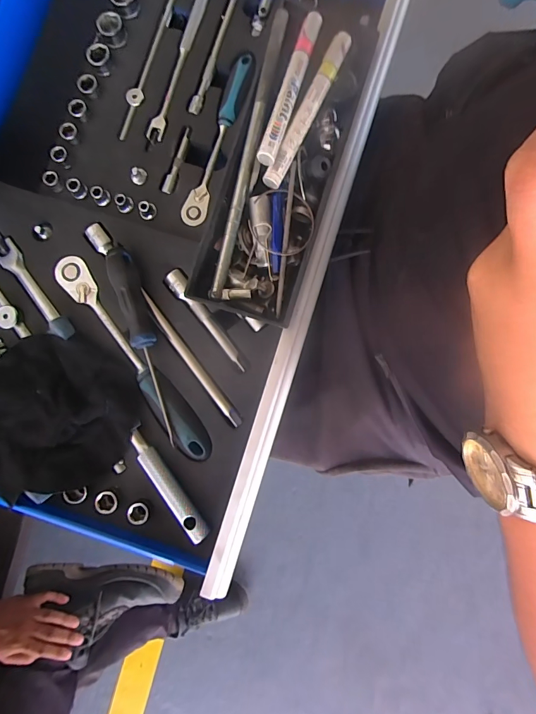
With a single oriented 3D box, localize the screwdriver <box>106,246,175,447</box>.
[{"bbox_3d":[-0.116,-0.010,0.351,0.025,0.025,0.190,-17,87,-2],"label":"screwdriver"}]

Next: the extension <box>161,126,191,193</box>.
[{"bbox_3d":[-0.093,-0.203,0.386,0.012,0.009,0.072,21,86,4],"label":"extension"}]

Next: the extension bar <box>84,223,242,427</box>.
[{"bbox_3d":[-0.104,-0.034,0.365,0.016,0.018,0.245,-38,84,-1],"label":"extension bar"}]

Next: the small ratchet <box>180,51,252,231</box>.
[{"bbox_3d":[-0.051,-0.223,0.382,0.024,0.025,0.184,17,86,4],"label":"small ratchet"}]

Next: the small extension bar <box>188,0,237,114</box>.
[{"bbox_3d":[-0.057,-0.321,0.391,0.013,0.020,0.141,18,86,4],"label":"small extension bar"}]

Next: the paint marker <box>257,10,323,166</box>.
[{"bbox_3d":[0.020,-0.226,0.313,0.014,0.017,0.136,18,86,4],"label":"paint marker"}]

